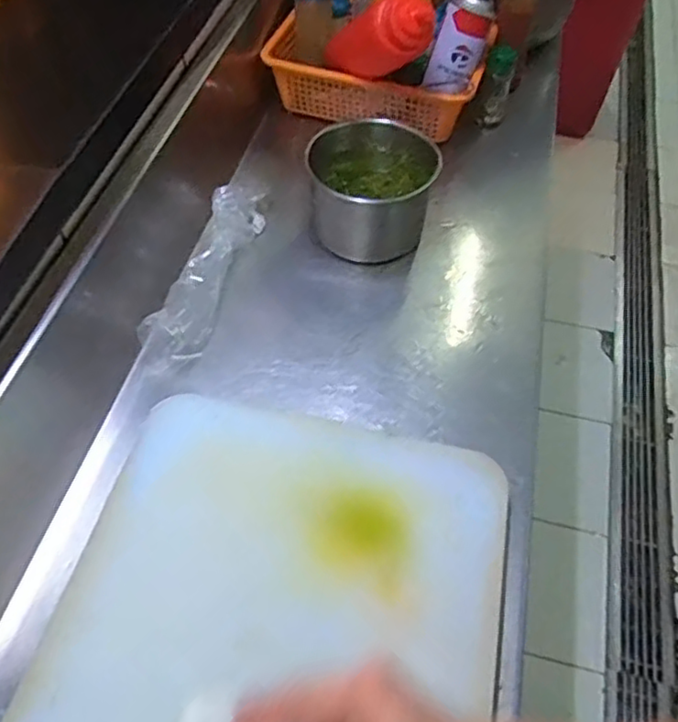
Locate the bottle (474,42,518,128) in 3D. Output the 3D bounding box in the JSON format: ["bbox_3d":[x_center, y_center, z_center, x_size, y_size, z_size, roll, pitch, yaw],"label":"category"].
[{"bbox_3d":[0.227,-0.394,0.965,0.035,0.117,0.034,15,55,11],"label":"bottle"}]

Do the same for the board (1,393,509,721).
[{"bbox_3d":[-0.053,0.217,0.529,0.345,0.032,0.383,11,54,8],"label":"board"}]

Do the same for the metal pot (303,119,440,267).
[{"bbox_3d":[0.040,-0.204,0.816,0.147,0.127,0.143,0,54,0],"label":"metal pot"}]

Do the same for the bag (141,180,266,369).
[{"bbox_3d":[-0.150,-0.109,0.785,0.060,0.054,0.276,13,55,9],"label":"bag"}]

